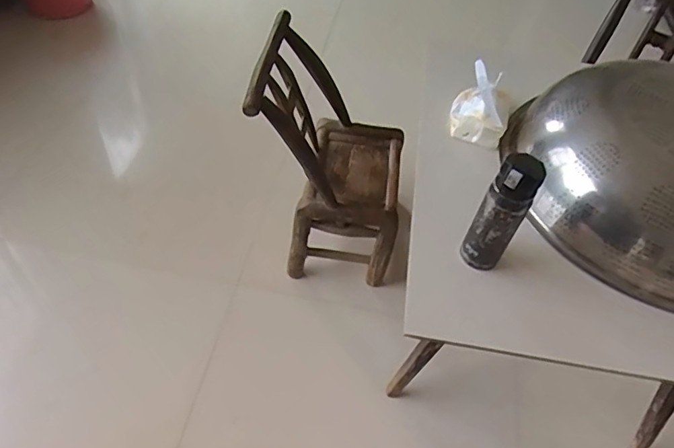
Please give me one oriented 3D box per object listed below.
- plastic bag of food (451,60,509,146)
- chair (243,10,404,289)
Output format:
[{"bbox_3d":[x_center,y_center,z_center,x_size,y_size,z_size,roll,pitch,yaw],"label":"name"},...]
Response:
[{"bbox_3d":[0.297,-0.256,1.060,0.112,0.136,0.140,18,51,9],"label":"plastic bag of food"},{"bbox_3d":[-0.013,-0.184,1.491,0.399,0.591,0.408,7,51,-1],"label":"chair"}]

